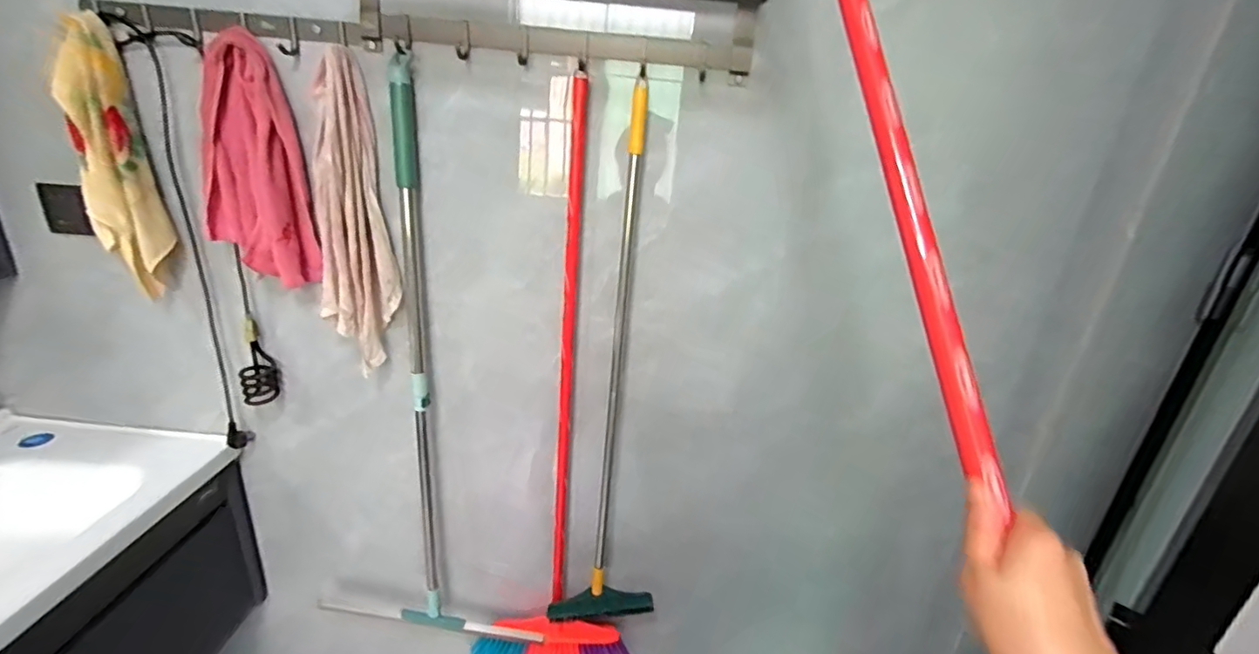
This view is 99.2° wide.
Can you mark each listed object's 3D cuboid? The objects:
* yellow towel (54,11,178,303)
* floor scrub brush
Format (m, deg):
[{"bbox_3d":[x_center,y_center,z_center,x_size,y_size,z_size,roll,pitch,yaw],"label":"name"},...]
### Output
[{"bbox_3d":[-0.817,-0.251,0.854,0.100,0.399,0.078,-13,28,-40],"label":"yellow towel"},{"bbox_3d":[-0.020,0.136,0.975,0.191,1.042,0.071,0,22,-14],"label":"floor scrub brush"}]

